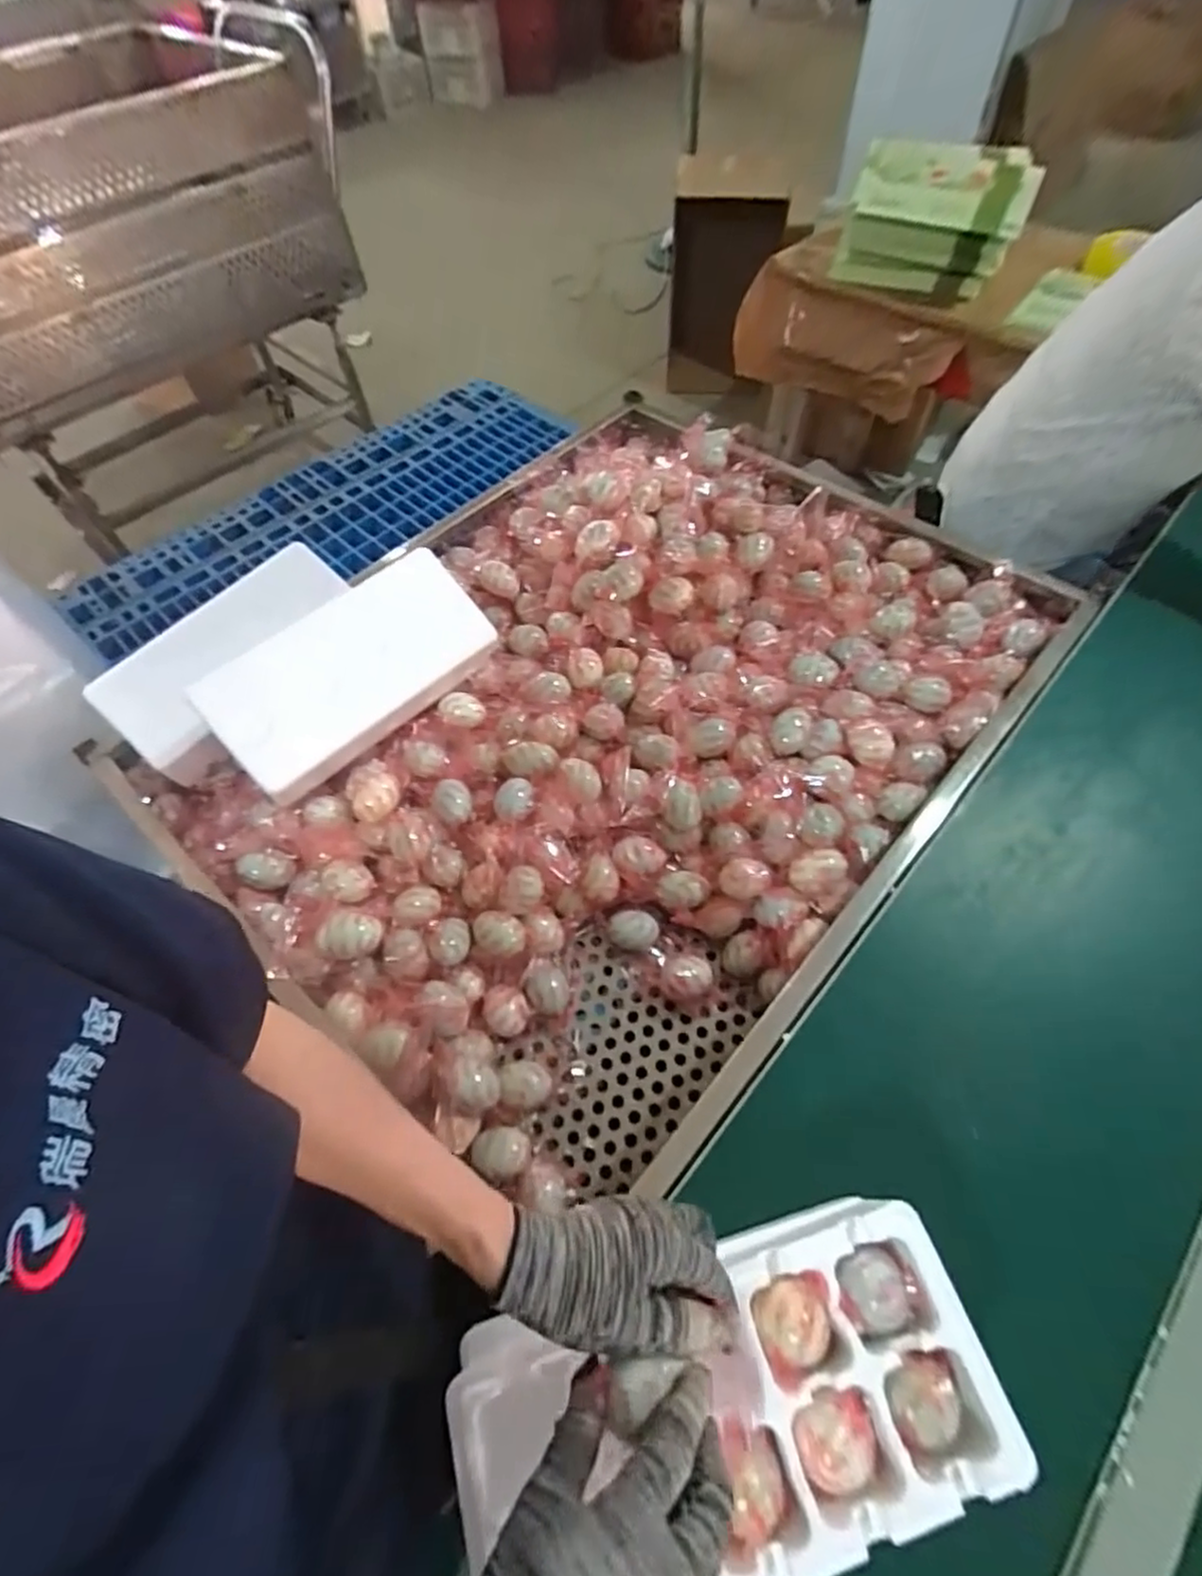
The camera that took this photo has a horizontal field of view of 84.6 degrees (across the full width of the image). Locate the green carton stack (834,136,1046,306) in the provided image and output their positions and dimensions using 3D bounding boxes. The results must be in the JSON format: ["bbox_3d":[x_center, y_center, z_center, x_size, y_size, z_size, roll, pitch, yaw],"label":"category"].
[{"bbox_3d":[0.559,-0.949,1.115,0.278,0.209,0.125,9,57,7],"label":"green carton stack"}]

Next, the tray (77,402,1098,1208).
[{"bbox_3d":[0.012,-0.116,0.848,0.780,0.245,0.887,36,63,22],"label":"tray"}]

